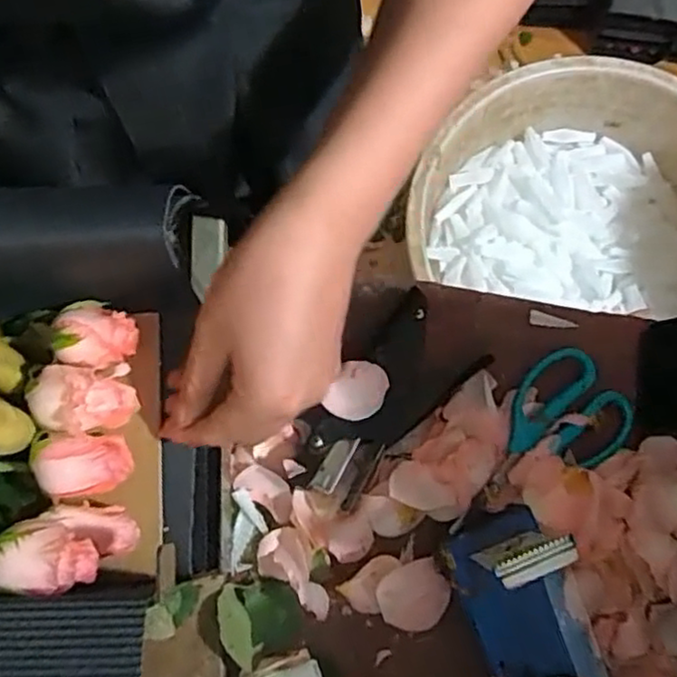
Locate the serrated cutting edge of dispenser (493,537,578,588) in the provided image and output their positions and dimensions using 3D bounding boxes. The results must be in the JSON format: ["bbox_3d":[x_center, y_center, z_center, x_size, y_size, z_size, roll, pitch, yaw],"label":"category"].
[{"bbox_3d":[0.099,0.110,0.334,0.041,0.013,0.012,-21,78,-5],"label":"serrated cutting edge of dispenser"}]

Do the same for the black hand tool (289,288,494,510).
[{"bbox_3d":[0.029,0.039,0.454,0.150,0.023,0.069,-44,81,-9],"label":"black hand tool"}]

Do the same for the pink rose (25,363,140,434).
[{"bbox_3d":[-0.128,0.030,0.336,0.047,0.030,0.032,-7,78,-2],"label":"pink rose"}]

